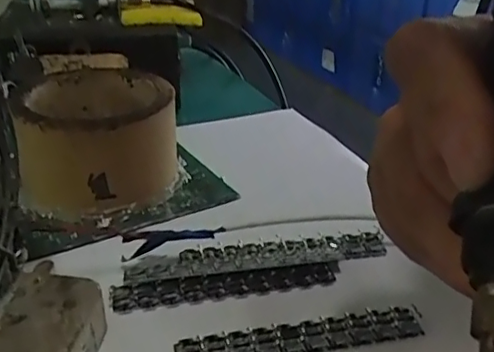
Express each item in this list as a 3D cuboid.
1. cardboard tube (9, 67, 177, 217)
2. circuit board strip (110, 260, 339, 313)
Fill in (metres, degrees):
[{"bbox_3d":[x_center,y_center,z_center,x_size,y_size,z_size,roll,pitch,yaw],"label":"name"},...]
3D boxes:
[{"bbox_3d":[-0.089,-0.022,0.356,0.088,0.063,0.097,2,28,0],"label":"cardboard tube"},{"bbox_3d":[-0.009,0.052,0.278,0.109,0.006,0.014,-4,28,-11],"label":"circuit board strip"}]

